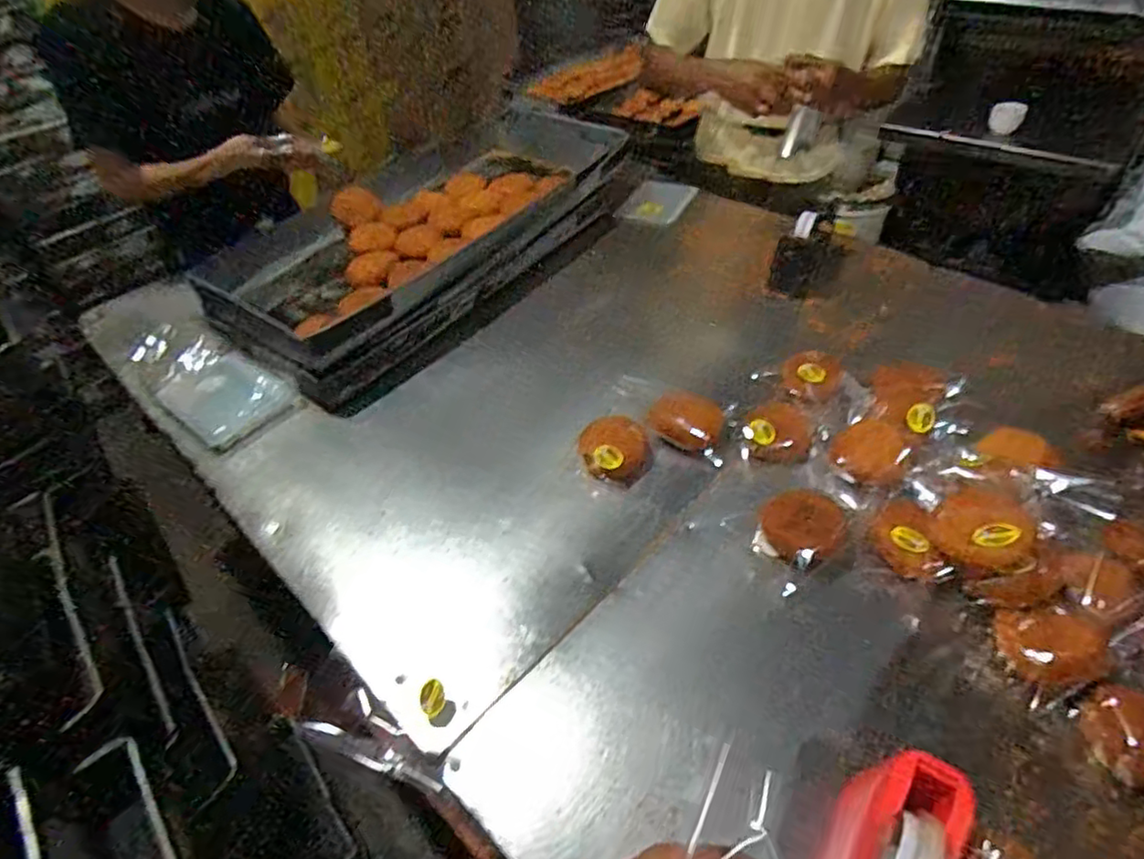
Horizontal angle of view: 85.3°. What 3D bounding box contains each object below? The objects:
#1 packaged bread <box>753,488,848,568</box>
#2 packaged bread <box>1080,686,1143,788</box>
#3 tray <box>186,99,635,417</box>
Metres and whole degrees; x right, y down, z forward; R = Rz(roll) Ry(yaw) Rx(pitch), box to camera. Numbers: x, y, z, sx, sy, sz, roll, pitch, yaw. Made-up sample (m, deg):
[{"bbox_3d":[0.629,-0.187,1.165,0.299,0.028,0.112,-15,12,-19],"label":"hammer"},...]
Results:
[{"bbox_3d":[0.282,0.122,0.764,0.097,0.032,0.089,16,77,17],"label":"packaged bread"},{"bbox_3d":[0.534,0.293,0.589,0.080,0.038,0.093,-18,47,-13],"label":"packaged bread"},{"bbox_3d":[-0.259,-0.398,1.258,0.363,0.137,0.888,28,54,28],"label":"tray"}]

